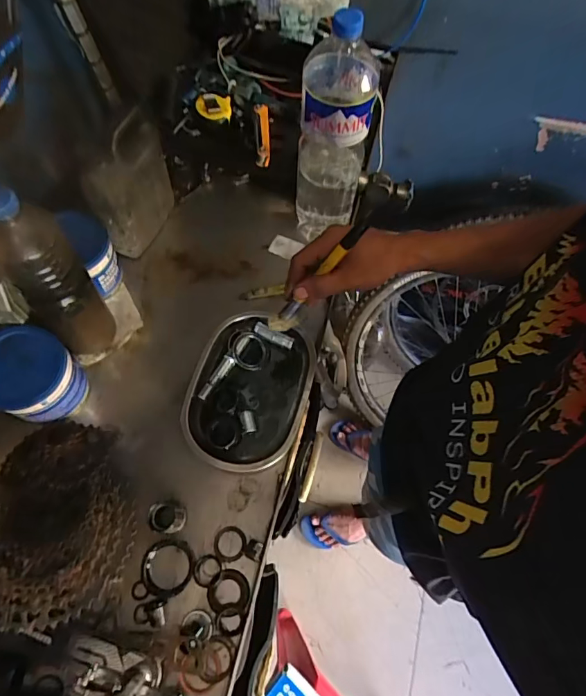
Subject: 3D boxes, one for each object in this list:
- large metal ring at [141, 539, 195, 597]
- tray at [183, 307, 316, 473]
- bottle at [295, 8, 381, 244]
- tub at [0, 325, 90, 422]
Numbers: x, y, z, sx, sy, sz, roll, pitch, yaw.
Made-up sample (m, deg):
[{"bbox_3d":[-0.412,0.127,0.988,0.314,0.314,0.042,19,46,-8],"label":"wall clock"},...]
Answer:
[{"bbox_3d":[-0.148,0.258,0.518,0.058,0.020,0.060,1,68,-2],"label":"large metal ring"},{"bbox_3d":[-0.058,0.056,0.598,0.152,0.031,0.209,20,68,6],"label":"tray"},{"bbox_3d":[0.053,-0.274,0.594,0.093,0.316,0.085,10,68,2],"label":"bottle"},{"bbox_3d":[-0.320,0.036,0.550,0.100,0.094,0.099,1,68,-2],"label":"tub"}]

